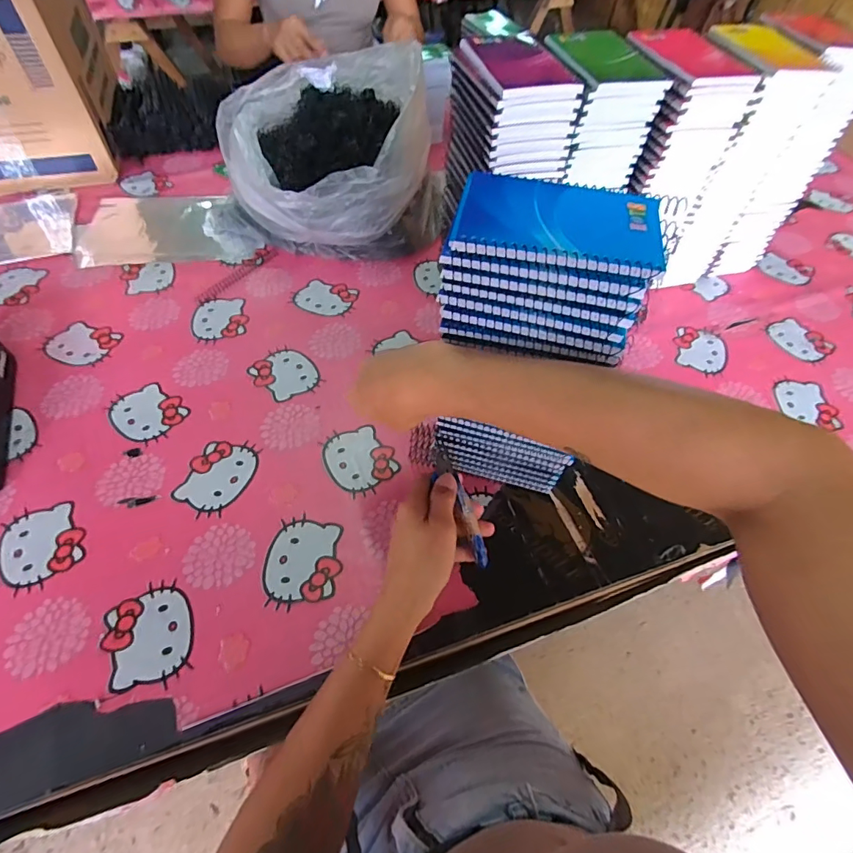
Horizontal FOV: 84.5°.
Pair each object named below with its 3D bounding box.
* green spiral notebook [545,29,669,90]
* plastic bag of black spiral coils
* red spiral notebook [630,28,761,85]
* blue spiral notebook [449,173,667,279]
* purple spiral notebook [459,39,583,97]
[{"bbox_3d":[0.183,-0.384,0.484,0.096,0.008,0.139,-8,57,-8],"label":"green spiral notebook"},{"bbox_3d":[-0.172,-0.413,0.721,0.336,0.182,0.294,-9,55,-8],"label":"plastic bag of black spiral coils"},{"bbox_3d":[0.279,-0.397,0.499,0.108,0.011,0.135,-5,56,-7],"label":"red spiral notebook"},{"bbox_3d":[0.088,-0.137,0.312,0.133,0.007,0.092,8,55,4],"label":"blue spiral notebook"},{"bbox_3d":[0.088,-0.353,0.462,0.085,0.016,0.115,-12,57,-11],"label":"purple spiral notebook"}]

